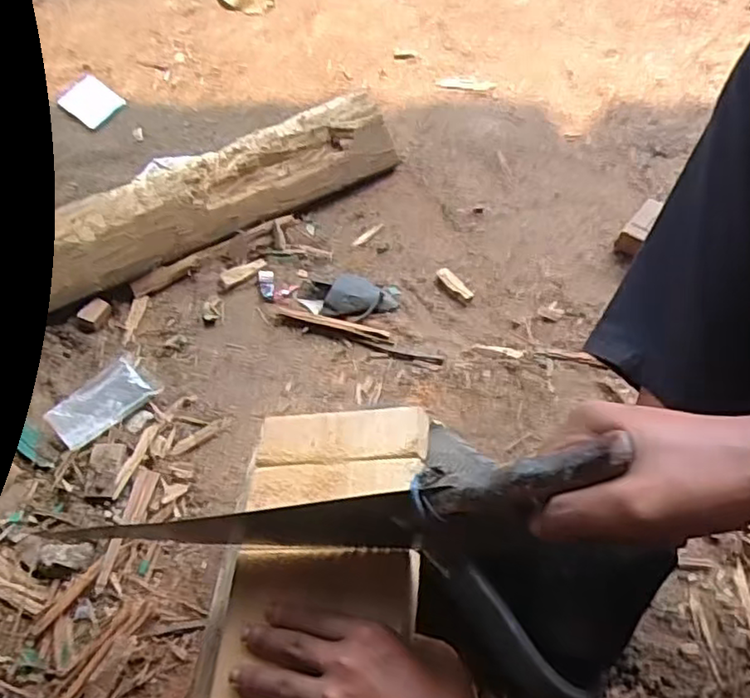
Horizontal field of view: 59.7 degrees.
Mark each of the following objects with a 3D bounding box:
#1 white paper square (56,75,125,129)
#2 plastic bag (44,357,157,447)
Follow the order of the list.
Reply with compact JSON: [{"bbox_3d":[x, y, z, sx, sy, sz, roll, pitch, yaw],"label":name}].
[{"bbox_3d":[-0.363,-0.317,0.834,0.077,0.009,0.059,35,70,20],"label":"white paper square"},{"bbox_3d":[-0.266,0.053,0.635,0.056,0.015,0.091,39,71,21],"label":"plastic bag"}]

